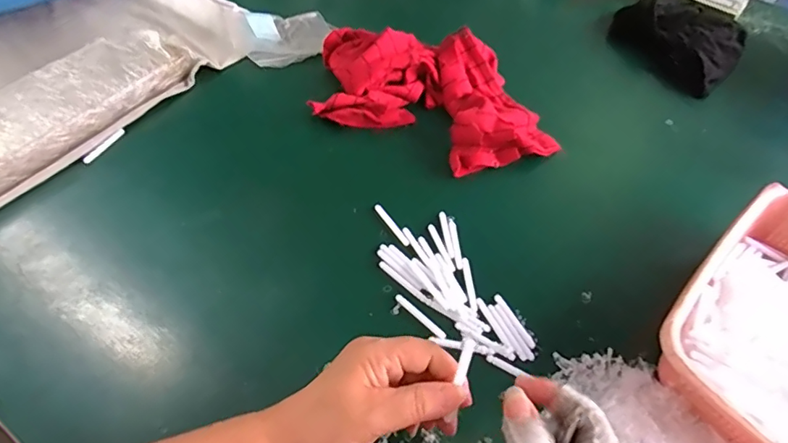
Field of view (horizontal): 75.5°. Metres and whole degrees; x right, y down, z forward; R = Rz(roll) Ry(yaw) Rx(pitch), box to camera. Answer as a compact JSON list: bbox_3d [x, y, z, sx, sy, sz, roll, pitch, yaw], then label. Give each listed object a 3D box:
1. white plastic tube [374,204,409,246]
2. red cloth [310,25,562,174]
[{"bbox_3d":[-0.002,0.003,0.540,0.007,0.004,0.059,-26,59,-24],"label":"white plastic tube"},{"bbox_3d":[0.051,-0.157,0.638,0.309,0.052,0.205,9,51,2],"label":"red cloth"}]

